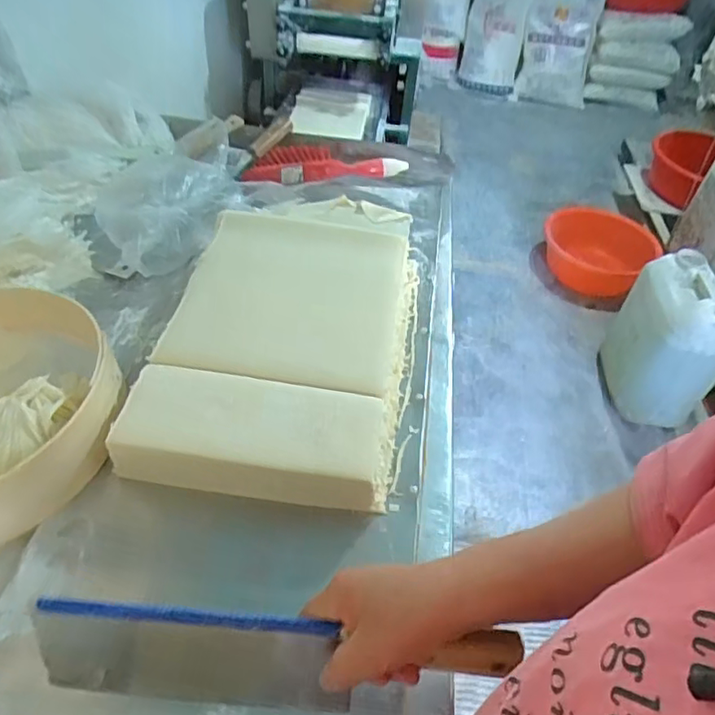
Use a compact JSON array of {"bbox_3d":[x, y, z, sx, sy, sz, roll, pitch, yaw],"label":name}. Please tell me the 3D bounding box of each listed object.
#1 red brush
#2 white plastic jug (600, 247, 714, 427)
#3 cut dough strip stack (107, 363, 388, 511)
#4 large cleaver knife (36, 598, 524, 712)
[{"bbox_3d":[-0.061,-0.337,1.006,0.293,0.038,0.091,-11,48,-17],"label":"red brush"},{"bbox_3d":[0.880,-0.031,1.626,0.234,0.404,0.339,14,46,7],"label":"white plastic jug"},{"bbox_3d":[-0.100,0.080,0.583,0.257,0.064,0.104,7,46,2],"label":"cut dough strip stack"},{"bbox_3d":[-0.055,0.208,0.398,0.316,0.097,0.034,0,46,3],"label":"large cleaver knife"}]

